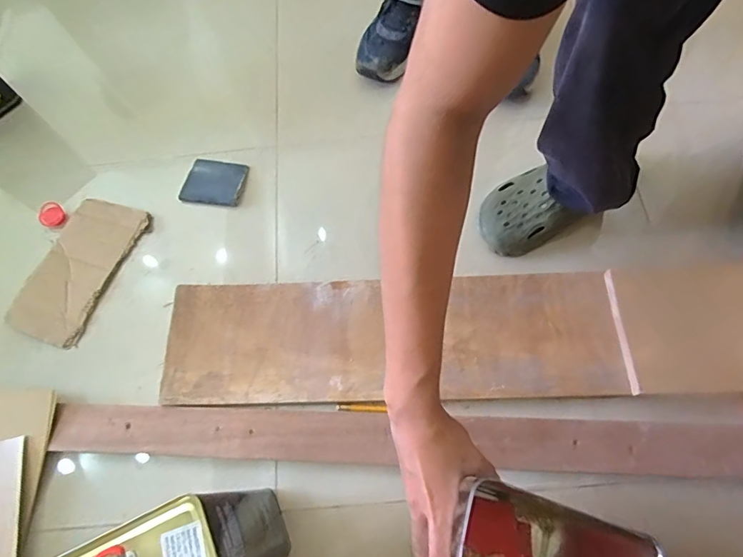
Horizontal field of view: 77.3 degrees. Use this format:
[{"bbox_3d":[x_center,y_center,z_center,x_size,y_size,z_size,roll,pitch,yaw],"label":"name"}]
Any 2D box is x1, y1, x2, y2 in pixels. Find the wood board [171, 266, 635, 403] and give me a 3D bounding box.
[{"bbox_3d":[0.025,0.083,0.678,0.646,0.019,0.181,-3,67,3],"label":"wood board"}]

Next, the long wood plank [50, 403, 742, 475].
[{"bbox_3d":[0.029,0.215,0.631,0.926,0.023,0.080,-1,67,4],"label":"long wood plank"}]

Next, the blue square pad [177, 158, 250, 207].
[{"bbox_3d":[-0.278,-0.170,0.821,0.103,0.013,0.083,10,76,5],"label":"blue square pad"}]

